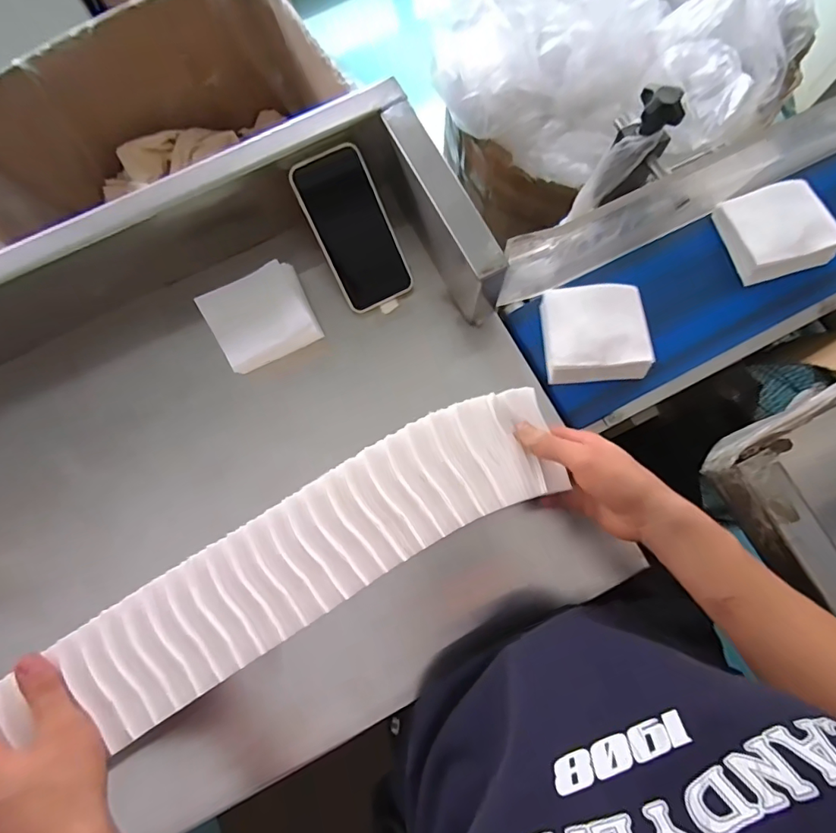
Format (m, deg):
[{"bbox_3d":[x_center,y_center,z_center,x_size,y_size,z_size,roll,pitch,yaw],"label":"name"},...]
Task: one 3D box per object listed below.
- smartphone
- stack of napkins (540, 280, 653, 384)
[{"bbox_3d":[-0.066,-0.193,0.507,0.076,0.008,0.155,-27,110,-4],"label":"smartphone"},{"bbox_3d":[0.181,-0.086,0.502,0.103,0.036,0.106,-5,78,0],"label":"stack of napkins"}]

